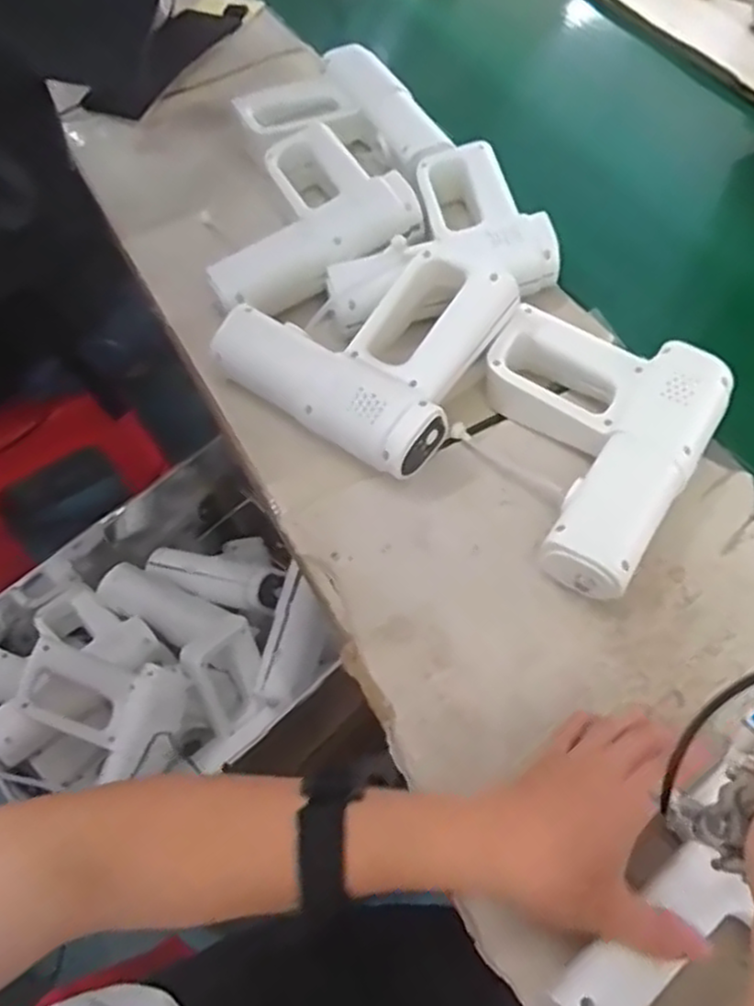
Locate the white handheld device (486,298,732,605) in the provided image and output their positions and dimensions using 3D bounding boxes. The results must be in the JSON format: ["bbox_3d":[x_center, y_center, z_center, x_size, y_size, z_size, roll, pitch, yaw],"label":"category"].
[{"bbox_3d":[0.151,-0.047,0.575,0.184,0.067,0.215,28,64,19],"label":"white handheld device"}]

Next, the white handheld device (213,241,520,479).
[{"bbox_3d":[-0.014,-0.135,0.619,0.211,0.070,0.176,29,79,23],"label":"white handheld device"}]

